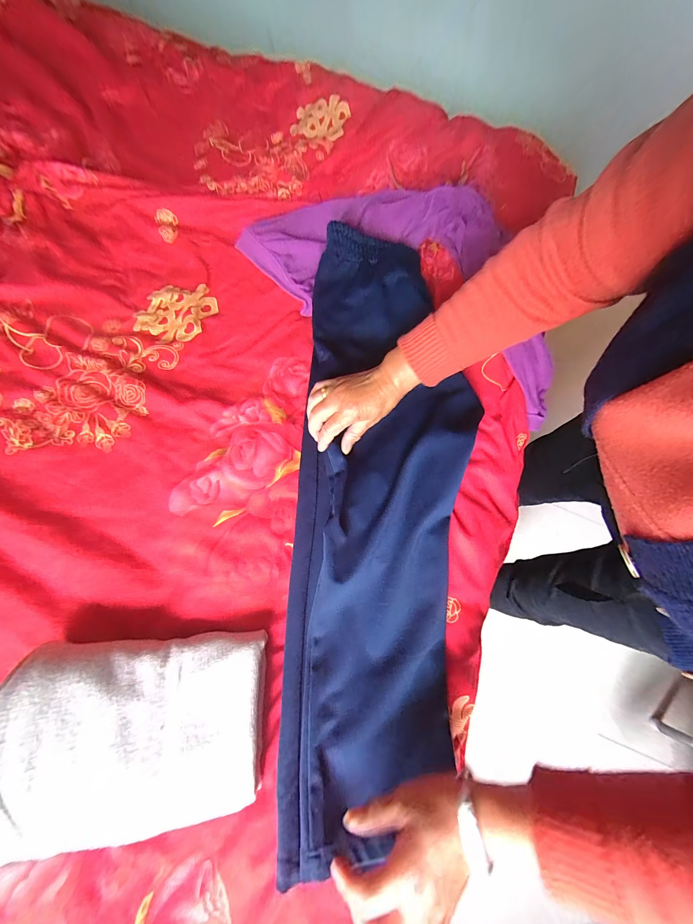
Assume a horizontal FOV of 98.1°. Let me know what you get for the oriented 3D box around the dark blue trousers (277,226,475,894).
[{"bbox_3d":[0.047,-0.002,0.405,0.217,0.055,0.783,4,73,-1],"label":"dark blue trousers"}]

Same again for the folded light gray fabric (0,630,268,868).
[{"bbox_3d":[-0.223,0.269,0.299,0.272,0.054,0.157,-2,71,-3],"label":"folded light gray fabric"}]

